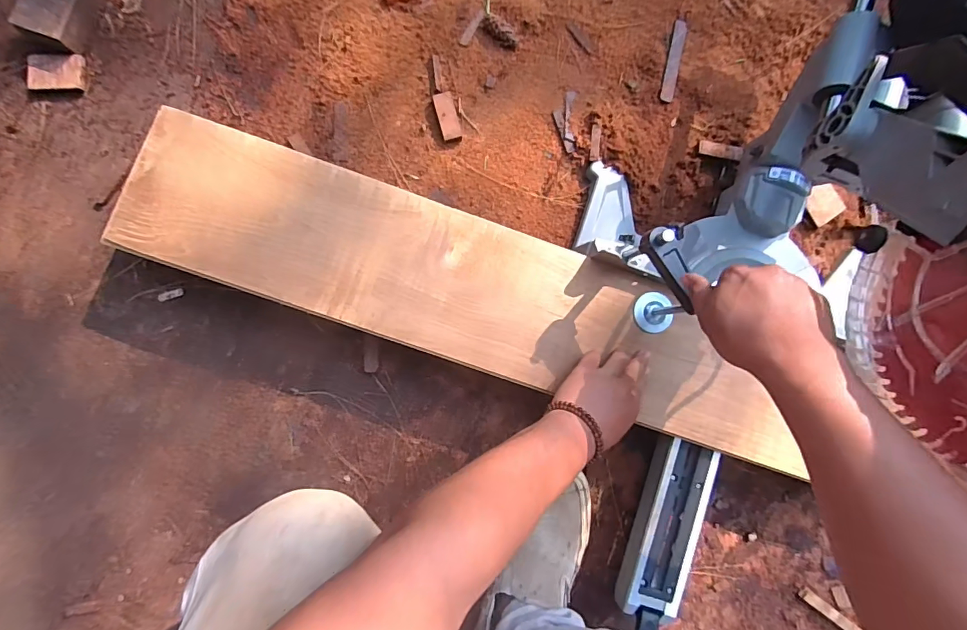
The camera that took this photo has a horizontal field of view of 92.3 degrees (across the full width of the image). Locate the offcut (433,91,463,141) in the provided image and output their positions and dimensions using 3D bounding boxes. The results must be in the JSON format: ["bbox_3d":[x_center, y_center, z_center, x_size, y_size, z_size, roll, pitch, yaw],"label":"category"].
[{"bbox_3d":[-0.050,-0.278,0.651,0.028,0.013,0.069,-15,87,-7],"label":"offcut"}]

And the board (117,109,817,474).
[{"bbox_3d":[-0.018,-0.029,0.568,0.823,0.018,0.173,20,83,-2],"label":"board"}]

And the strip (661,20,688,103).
[{"bbox_3d":[0.280,-0.373,0.681,0.021,0.009,0.126,14,84,-5],"label":"strip"}]

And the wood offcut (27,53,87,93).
[{"bbox_3d":[-0.570,-0.324,0.622,0.073,0.014,0.048,1,83,0],"label":"wood offcut"}]

